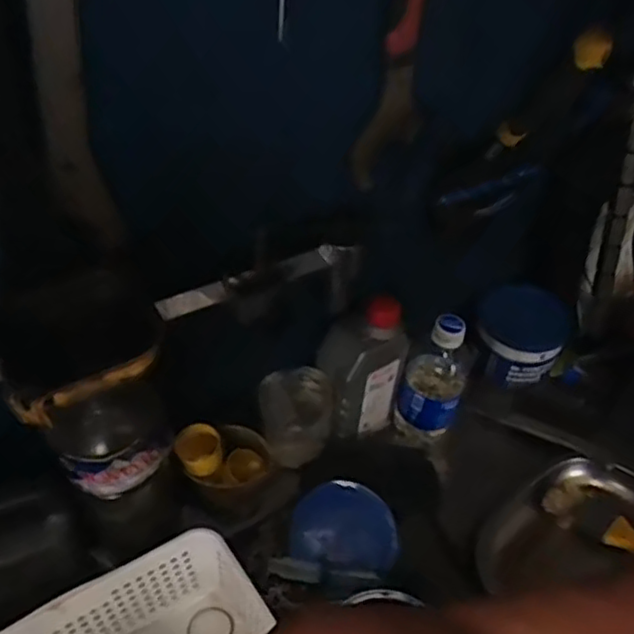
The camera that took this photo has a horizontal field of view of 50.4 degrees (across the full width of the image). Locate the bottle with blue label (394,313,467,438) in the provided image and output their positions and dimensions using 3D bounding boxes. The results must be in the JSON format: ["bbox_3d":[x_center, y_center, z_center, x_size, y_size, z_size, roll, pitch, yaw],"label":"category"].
[{"bbox_3d":[0.121,0.057,0.685,0.063,0.134,0.051,14,45,11],"label":"bottle with blue label"}]

